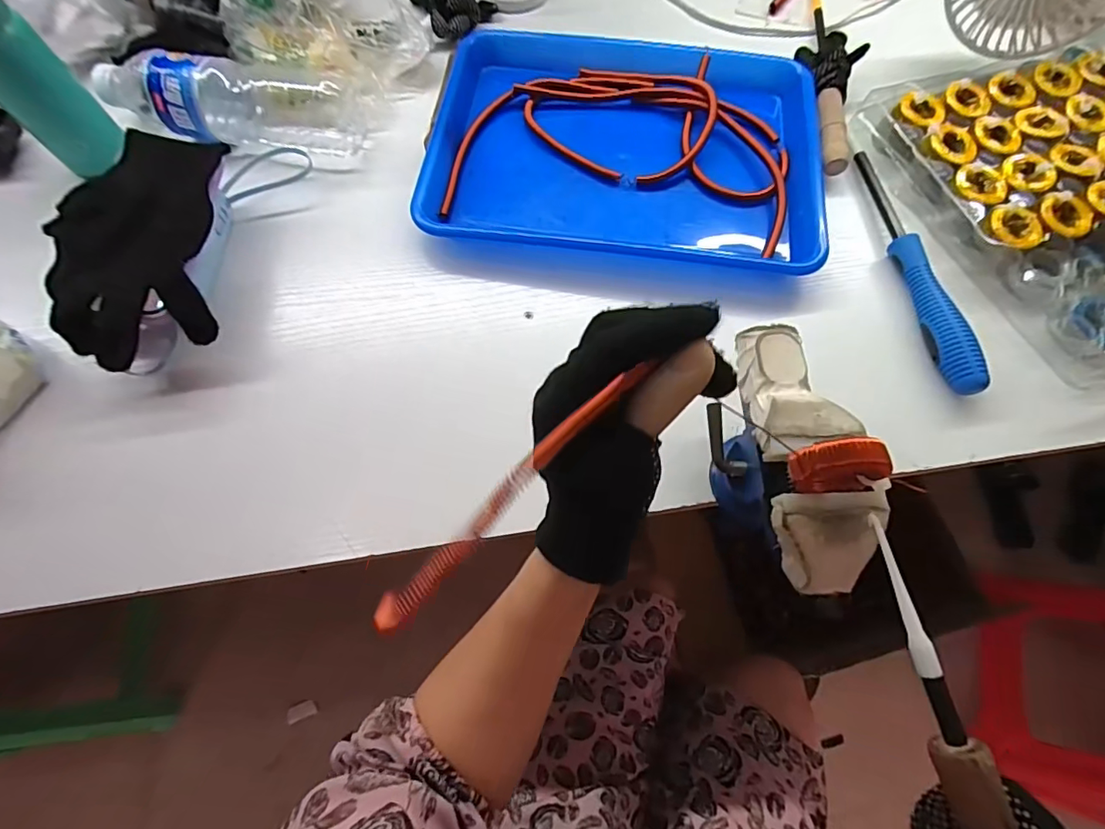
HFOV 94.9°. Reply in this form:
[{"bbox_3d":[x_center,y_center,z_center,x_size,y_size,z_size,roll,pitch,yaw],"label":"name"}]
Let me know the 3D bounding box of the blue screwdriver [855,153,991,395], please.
[{"bbox_3d":[0.294,-0.125,0.405,0.030,0.025,0.229,-4,70,-2],"label":"blue screwdriver"}]

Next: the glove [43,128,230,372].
[{"bbox_3d":[-0.310,-0.128,0.376,0.112,0.028,0.193,-5,69,-3],"label":"glove"}]

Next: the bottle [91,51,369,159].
[{"bbox_3d":[-0.286,-0.276,0.446,0.231,0.055,0.074,10,70,3],"label":"bottle"}]

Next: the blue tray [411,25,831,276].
[{"bbox_3d":[0.065,-0.248,0.457,0.333,0.028,0.242,8,70,3],"label":"blue tray"}]

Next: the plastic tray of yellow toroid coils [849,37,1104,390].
[{"bbox_3d":[0.463,-0.190,0.430,0.278,0.042,0.304,-19,71,-7],"label":"plastic tray of yellow toroid coils"}]

